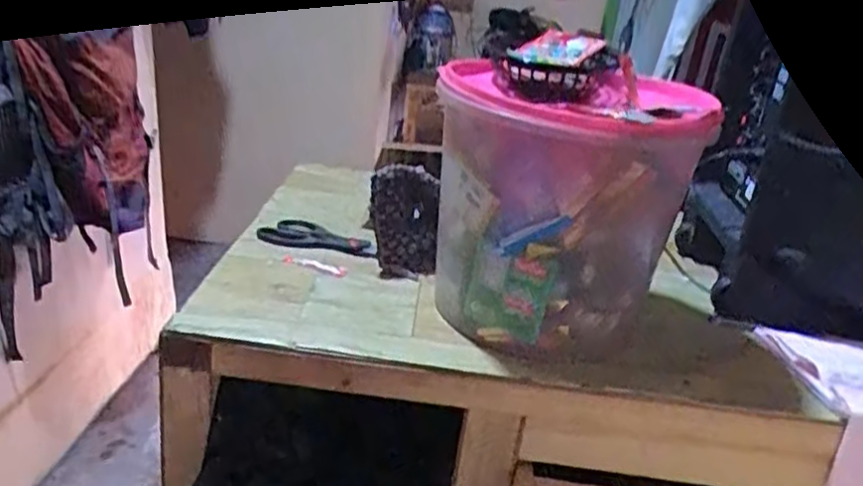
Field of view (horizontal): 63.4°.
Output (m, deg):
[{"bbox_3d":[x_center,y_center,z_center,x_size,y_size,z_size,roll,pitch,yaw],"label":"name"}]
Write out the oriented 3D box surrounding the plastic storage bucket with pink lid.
[{"bbox_3d":[0.111,-0.047,0.677,0.182,0.251,0.211,-7,27,-28],"label":"plastic storage bucket with pink lid"}]

